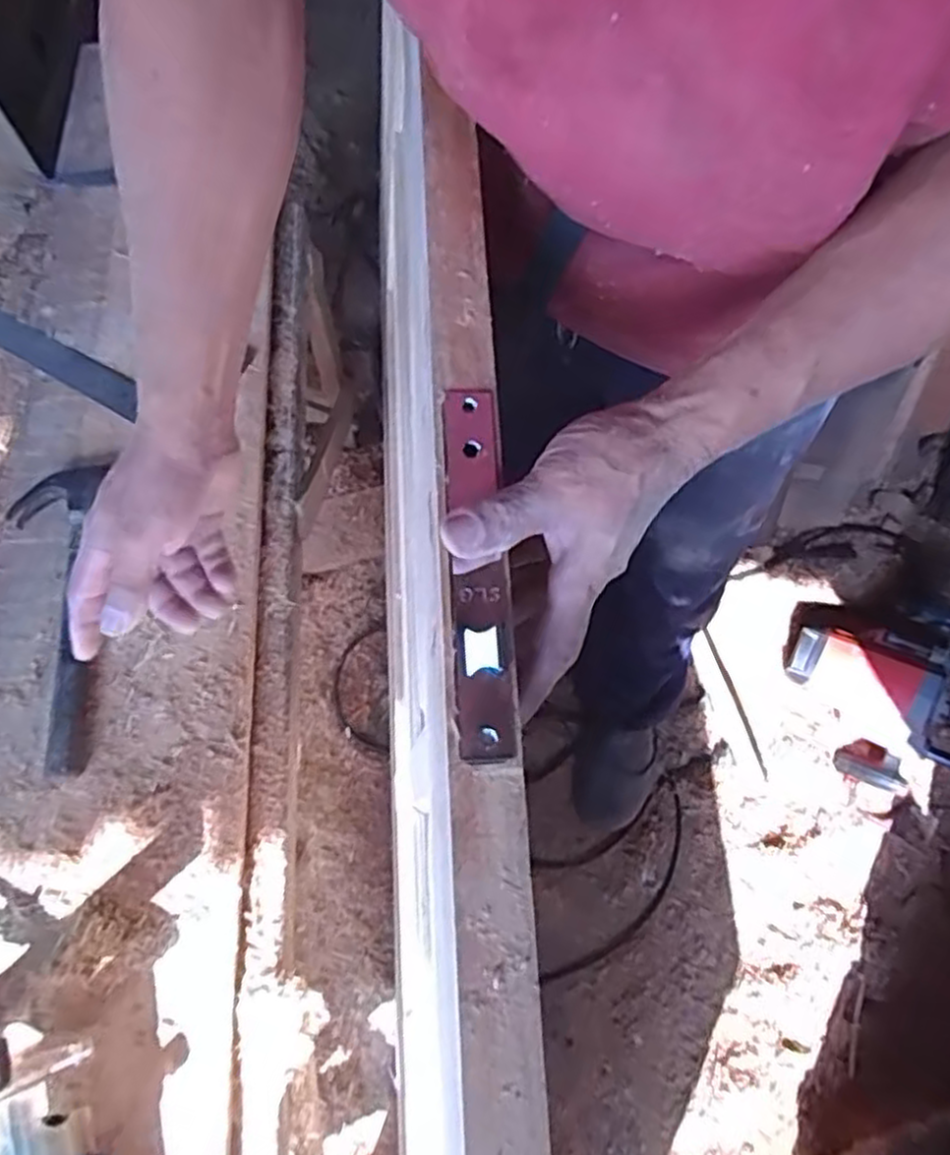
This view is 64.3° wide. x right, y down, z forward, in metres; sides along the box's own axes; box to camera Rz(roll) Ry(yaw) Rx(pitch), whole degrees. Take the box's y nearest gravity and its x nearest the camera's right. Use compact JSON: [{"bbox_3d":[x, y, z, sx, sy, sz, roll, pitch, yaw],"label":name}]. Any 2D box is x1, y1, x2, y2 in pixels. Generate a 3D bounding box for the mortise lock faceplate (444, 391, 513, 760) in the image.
[{"bbox_3d":[0.000,-0.007,0.320,0.023,0.006,0.161,-2,72,-3],"label":"mortise lock faceplate"}]

